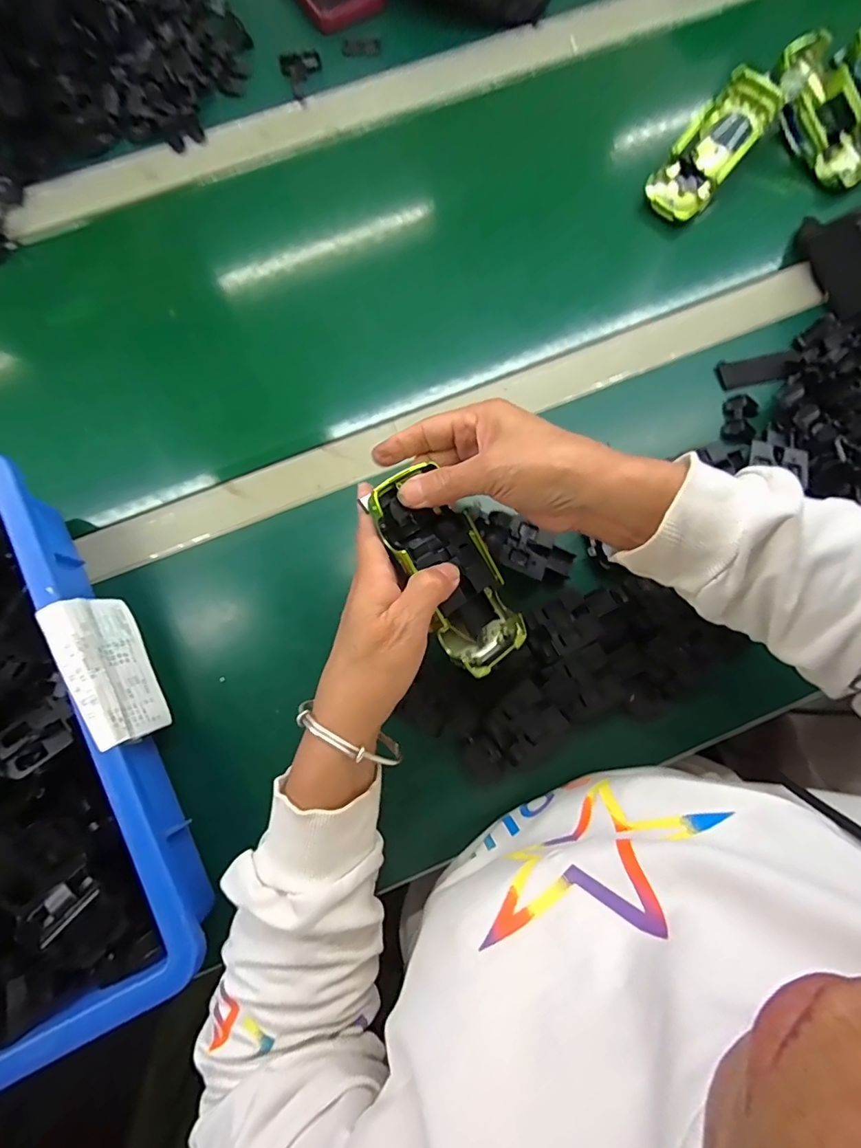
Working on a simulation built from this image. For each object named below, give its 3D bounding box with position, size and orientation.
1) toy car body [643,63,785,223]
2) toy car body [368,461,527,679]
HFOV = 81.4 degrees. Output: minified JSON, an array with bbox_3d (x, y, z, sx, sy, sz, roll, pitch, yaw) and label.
[{"bbox_3d":[0.260,-0.395,0.462,0.055,0.040,0.133,40,81,7],"label":"toy car body"},{"bbox_3d":[0.012,-0.002,0.314,0.055,0.031,0.131,-34,100,-7],"label":"toy car body"}]

